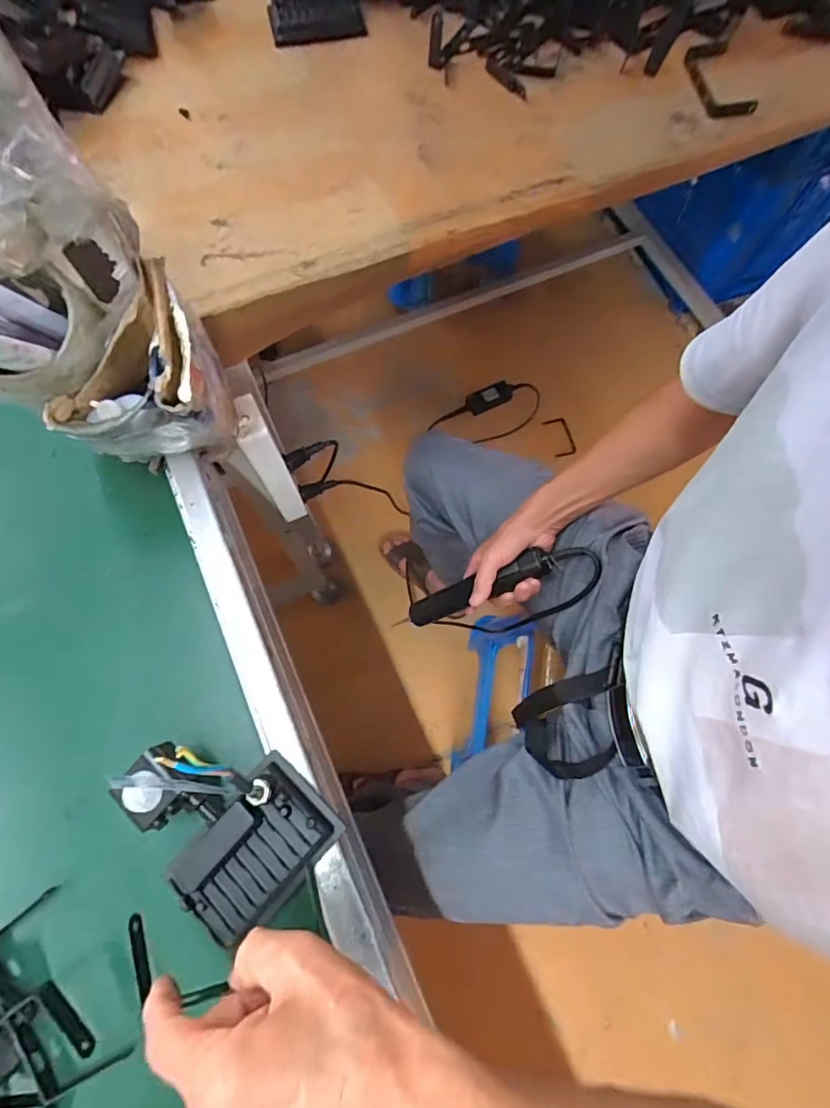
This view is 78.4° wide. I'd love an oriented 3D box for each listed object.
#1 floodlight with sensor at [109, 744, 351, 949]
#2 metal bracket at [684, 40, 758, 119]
[{"bbox_3d":[-0.128,0.175,0.327,0.127,0.054,0.103,41,75,11],"label":"floodlight with sensor"},{"bbox_3d":[0.361,-0.571,0.610,0.063,0.011,0.137,-4,72,-2],"label":"metal bracket"}]

